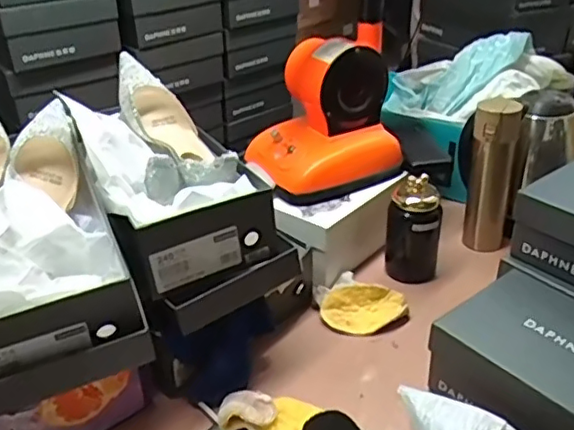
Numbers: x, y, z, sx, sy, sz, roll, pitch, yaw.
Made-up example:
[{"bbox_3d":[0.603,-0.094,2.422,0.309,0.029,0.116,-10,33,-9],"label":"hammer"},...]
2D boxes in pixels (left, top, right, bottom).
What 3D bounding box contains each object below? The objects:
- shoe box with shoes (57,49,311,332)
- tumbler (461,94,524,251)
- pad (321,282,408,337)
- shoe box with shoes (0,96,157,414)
[{"bbox_3d":[-0.150,-0.038,0.757,0.182,0.197,0.297,-20,35,-28],"label":"shoe box with shoes"},{"bbox_3d":[0.318,-0.058,0.947,0.068,0.238,0.061,8,32,16],"label":"tumbler"},{"bbox_3d":[0.110,0.133,0.855,0.118,0.022,0.079,7,65,-3],"label":"pad"},{"bbox_3d":[-0.281,0.009,0.640,0.184,0.181,0.328,-14,33,-19],"label":"shoe box with shoes"}]

